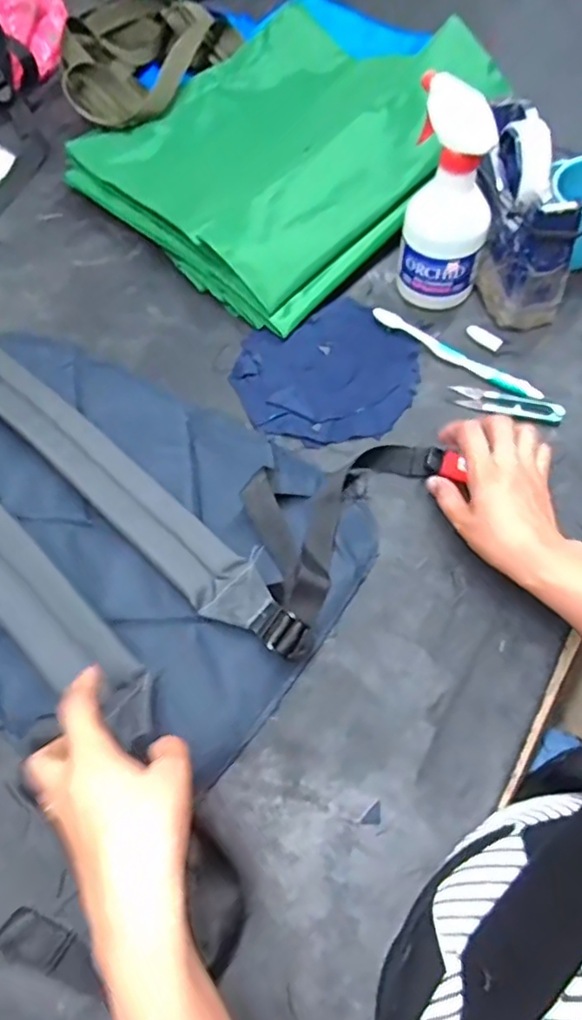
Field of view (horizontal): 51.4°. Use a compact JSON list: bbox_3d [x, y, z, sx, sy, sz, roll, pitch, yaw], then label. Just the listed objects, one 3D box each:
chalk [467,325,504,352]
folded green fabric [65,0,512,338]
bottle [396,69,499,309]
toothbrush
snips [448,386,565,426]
[{"bbox_3d":[0.191,-0.172,0.595,0.011,0.008,0.038,-39,68,-16],"label":"chalk"},{"bbox_3d":[-0.004,-0.419,0.683,0.386,0.109,0.386,-39,68,-17],"label":"folded green fabric"},{"bbox_3d":[0.144,-0.279,0.551,0.077,0.181,0.063,14,64,9],"label":"bottle"},{"bbox_3d":[0.158,-0.151,0.582,0.178,0.014,0.019,35,69,18],"label":"toothbrush"},{"bbox_3d":[0.200,-0.097,0.557,0.098,0.007,0.024,15,64,10],"label":"snips"}]

